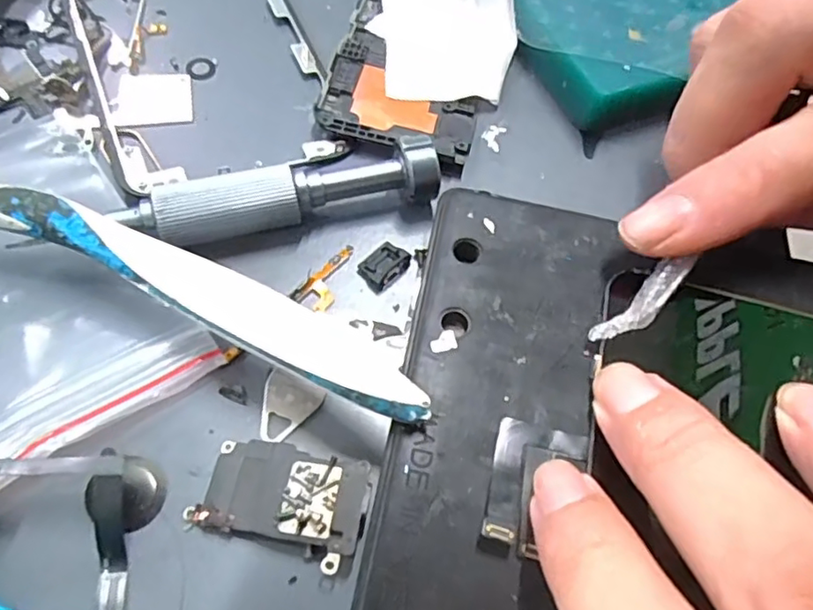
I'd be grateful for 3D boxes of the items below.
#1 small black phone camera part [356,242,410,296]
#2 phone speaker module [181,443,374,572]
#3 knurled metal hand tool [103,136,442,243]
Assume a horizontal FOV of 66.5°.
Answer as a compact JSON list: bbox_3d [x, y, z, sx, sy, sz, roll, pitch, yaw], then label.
[{"bbox_3d":[-0.006,-0.011,0.164,0.010,0.004,0.013,38,64,15],"label":"small black phone camera part"},{"bbox_3d":[-0.026,0.041,0.132,0.035,0.005,0.021,15,61,3],"label":"phone speaker module"},{"bbox_3d":[-0.031,-0.028,0.163,0.080,0.015,0.015,-10,63,-11],"label":"knurled metal hand tool"}]

